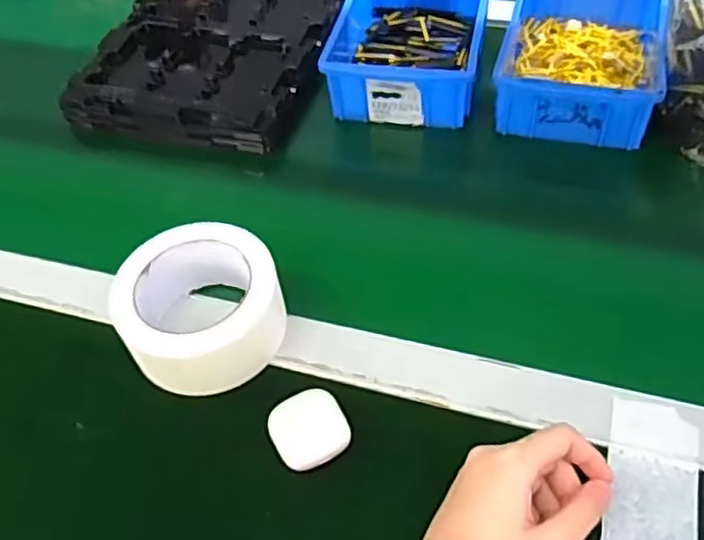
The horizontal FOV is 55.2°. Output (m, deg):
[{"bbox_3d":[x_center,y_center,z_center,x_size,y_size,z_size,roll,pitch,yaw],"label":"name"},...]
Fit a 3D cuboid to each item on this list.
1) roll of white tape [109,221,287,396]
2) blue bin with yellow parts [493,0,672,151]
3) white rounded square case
[{"bbox_3d":[-0.106,0.024,0.471,0.105,0.067,0.101,-2,52,3],"label":"roll of white tape"},{"bbox_3d":[0.215,-0.210,0.627,0.137,0.054,0.218,14,54,15],"label":"blue bin with yellow parts"},{"bbox_3d":[-0.027,0.103,0.429,0.045,0.021,0.047,-25,54,-15],"label":"white rounded square case"}]

